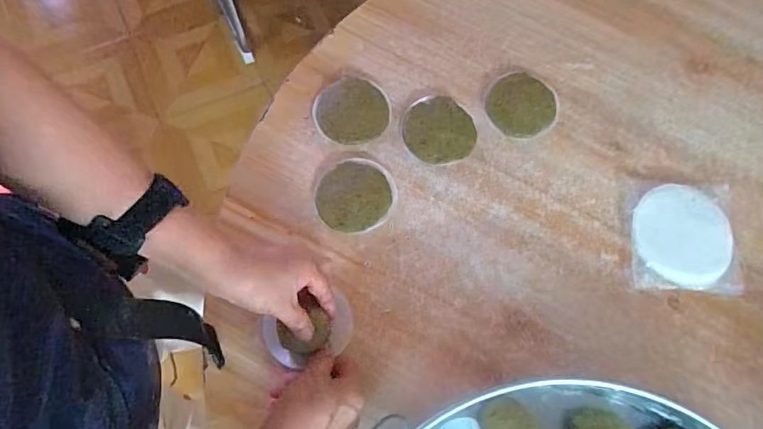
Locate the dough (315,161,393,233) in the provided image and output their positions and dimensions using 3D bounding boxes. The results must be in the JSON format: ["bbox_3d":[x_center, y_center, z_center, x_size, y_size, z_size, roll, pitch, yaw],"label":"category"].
[{"bbox_3d":[-0.031,-0.020,0.517,0.081,0.008,0.075,1,72,-2],"label":"dough"}]

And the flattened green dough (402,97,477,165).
[{"bbox_3d":[0.066,-0.096,0.544,0.078,0.008,0.079,1,72,-2],"label":"flattened green dough"}]

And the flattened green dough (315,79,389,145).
[{"bbox_3d":[-0.034,-0.120,0.550,0.081,0.007,0.078,1,72,-2],"label":"flattened green dough"}]

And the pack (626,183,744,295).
[{"bbox_3d":[0.328,0.023,0.513,0.114,0.018,0.120,3,72,-1],"label":"pack"}]

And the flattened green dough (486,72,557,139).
[{"bbox_3d":[0.164,-0.127,0.558,0.075,0.008,0.080,1,72,-2],"label":"flattened green dough"}]

